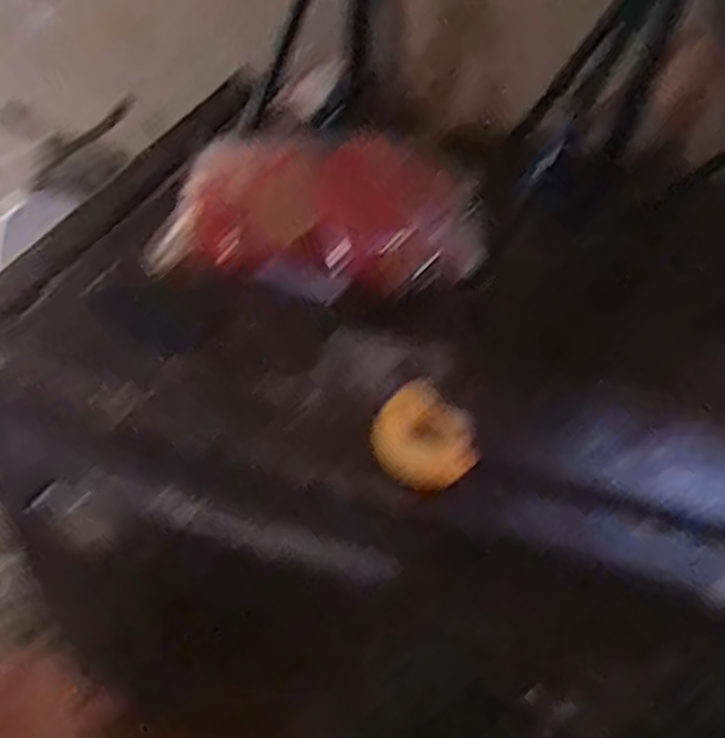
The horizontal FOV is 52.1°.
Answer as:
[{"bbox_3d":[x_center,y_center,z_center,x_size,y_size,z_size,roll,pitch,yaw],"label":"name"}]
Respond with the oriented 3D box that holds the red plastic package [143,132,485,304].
[{"bbox_3d":[-0.034,-0.142,0.622,0.264,0.068,0.149,3,45,-1],"label":"red plastic package"}]

